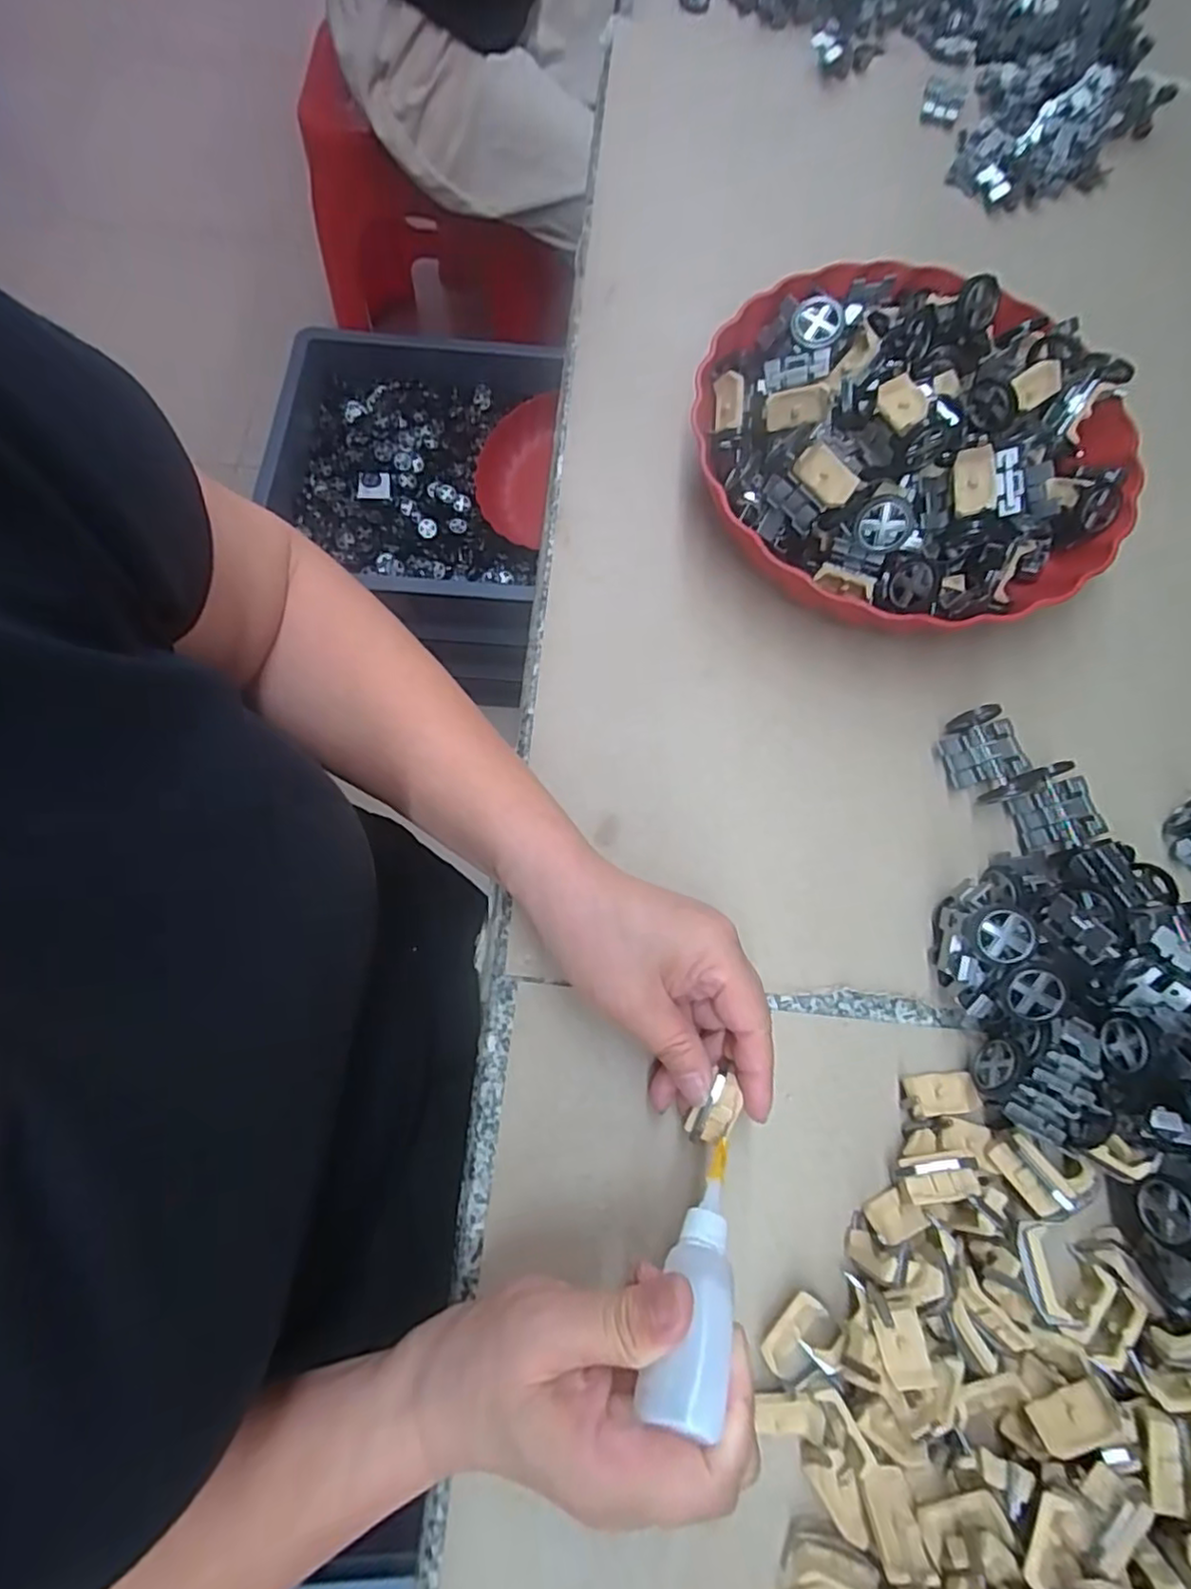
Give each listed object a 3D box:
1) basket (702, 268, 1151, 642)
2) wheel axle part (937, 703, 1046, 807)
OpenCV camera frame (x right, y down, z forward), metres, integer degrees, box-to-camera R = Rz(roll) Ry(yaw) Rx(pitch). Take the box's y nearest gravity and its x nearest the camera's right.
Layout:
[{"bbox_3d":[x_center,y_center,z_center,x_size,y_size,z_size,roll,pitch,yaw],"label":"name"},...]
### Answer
[{"bbox_3d":[0.178,-0.203,0.378,0.239,0.082,0.231,1,73,-2],"label":"basket"},{"bbox_3d":[0.212,-0.021,0.355,0.041,0.022,0.047,-13,73,-6],"label":"wheel axle part"}]

